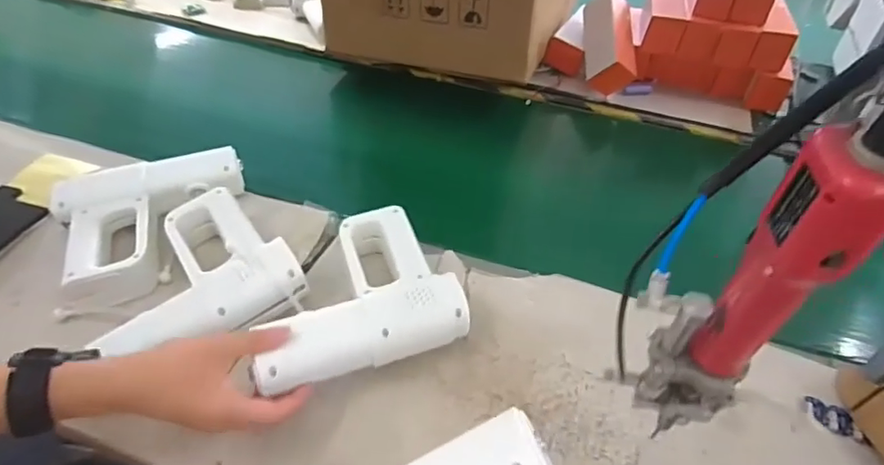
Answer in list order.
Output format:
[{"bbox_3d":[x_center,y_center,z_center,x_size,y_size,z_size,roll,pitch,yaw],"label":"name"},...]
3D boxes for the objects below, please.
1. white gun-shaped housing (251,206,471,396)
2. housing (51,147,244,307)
[{"bbox_3d":[-0.099,0.053,0.568,0.205,0.052,0.181,-17,48,-17],"label":"white gun-shaped housing"},{"bbox_3d":[-0.334,-0.021,0.645,0.211,0.050,0.156,-19,49,-19],"label":"housing"}]

